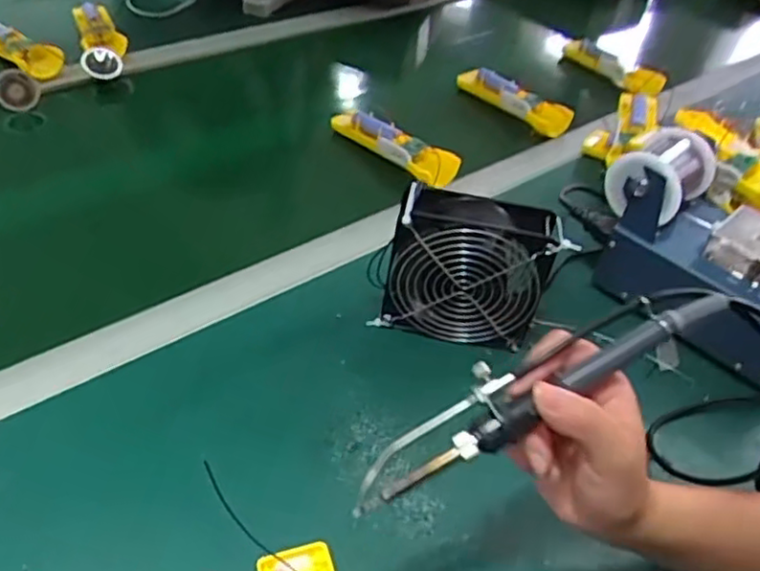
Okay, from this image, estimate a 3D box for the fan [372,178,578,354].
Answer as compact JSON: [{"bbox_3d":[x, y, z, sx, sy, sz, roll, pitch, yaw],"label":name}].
[{"bbox_3d":[0.070,-0.011,0.546,0.127,0.118,0.046,10,43,4],"label":"fan"}]

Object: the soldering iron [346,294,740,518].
[{"bbox_3d":[0.078,0.050,0.340,0.209,0.023,0.029,-28,50,-4],"label":"soldering iron"}]

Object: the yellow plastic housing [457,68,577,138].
[{"bbox_3d":[0.169,-0.242,0.865,0.036,0.031,0.165,-29,54,-35],"label":"yellow plastic housing"}]

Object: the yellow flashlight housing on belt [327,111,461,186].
[{"bbox_3d":[0.011,-0.161,0.766,0.168,0.037,0.035,33,48,25],"label":"yellow flashlight housing on belt"}]

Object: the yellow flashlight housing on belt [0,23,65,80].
[{"bbox_3d":[-0.463,-0.301,0.848,0.156,0.031,0.044,30,46,22],"label":"yellow flashlight housing on belt"}]

